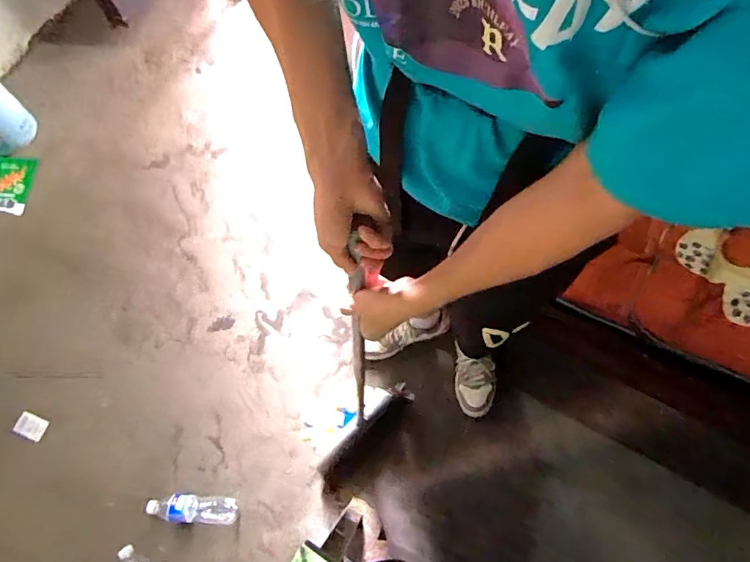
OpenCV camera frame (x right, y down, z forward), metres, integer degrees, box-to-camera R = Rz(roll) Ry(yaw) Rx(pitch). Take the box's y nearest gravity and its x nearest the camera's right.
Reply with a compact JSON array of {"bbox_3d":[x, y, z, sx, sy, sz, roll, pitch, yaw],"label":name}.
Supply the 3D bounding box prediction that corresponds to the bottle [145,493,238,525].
[{"bbox_3d":[-0.453,0.562,1.142,0.210,0.066,0.060,8,75,1],"label":"bottle"}]

